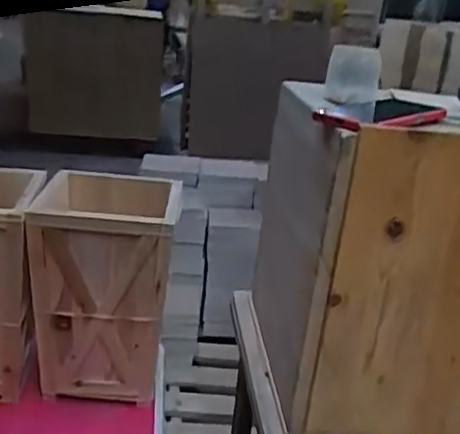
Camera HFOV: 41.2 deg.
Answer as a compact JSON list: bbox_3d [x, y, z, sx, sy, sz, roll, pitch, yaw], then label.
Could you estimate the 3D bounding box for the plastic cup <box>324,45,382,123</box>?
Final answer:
[{"bbox_3d":[0.148,-0.161,0.742,0.064,0.083,0.053,9,20,9],"label":"plastic cup"}]

